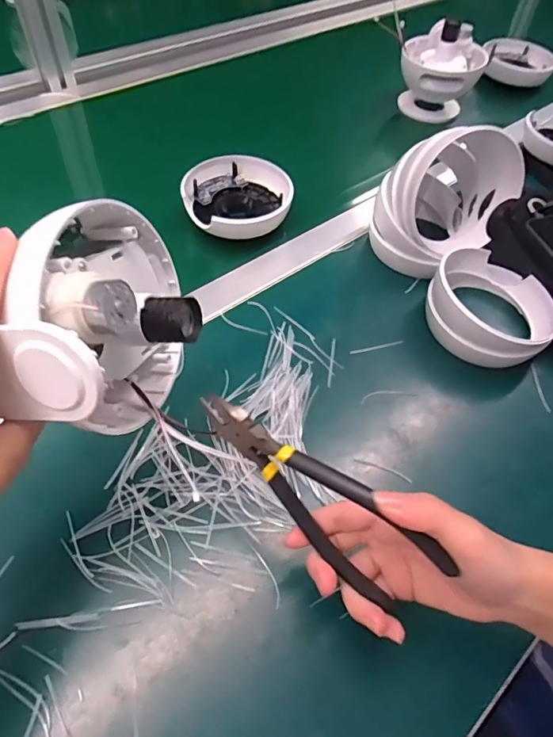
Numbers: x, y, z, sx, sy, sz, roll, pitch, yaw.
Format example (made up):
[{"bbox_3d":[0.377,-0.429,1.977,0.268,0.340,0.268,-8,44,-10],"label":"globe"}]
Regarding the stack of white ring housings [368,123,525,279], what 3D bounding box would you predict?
[{"bbox_3d":[0.166,-0.169,0.464,0.104,0.116,0.116,41,62,21],"label":"stack of white ring housings"}]

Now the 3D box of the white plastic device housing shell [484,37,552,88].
[{"bbox_3d":[0.393,-0.494,0.758,0.104,0.027,0.112,13,55,4],"label":"white plastic device housing shell"}]

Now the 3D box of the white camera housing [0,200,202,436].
[{"bbox_3d":[-0.079,-0.024,0.242,0.072,0.103,0.123,14,55,8],"label":"white camera housing"}]

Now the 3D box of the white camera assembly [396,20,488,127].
[{"bbox_3d":[0.232,-0.420,0.672,0.107,0.114,0.096,20,56,9],"label":"white camera assembly"}]

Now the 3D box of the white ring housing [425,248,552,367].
[{"bbox_3d":[0.199,-0.061,0.431,0.109,0.051,0.115,2,55,-3],"label":"white ring housing"}]

